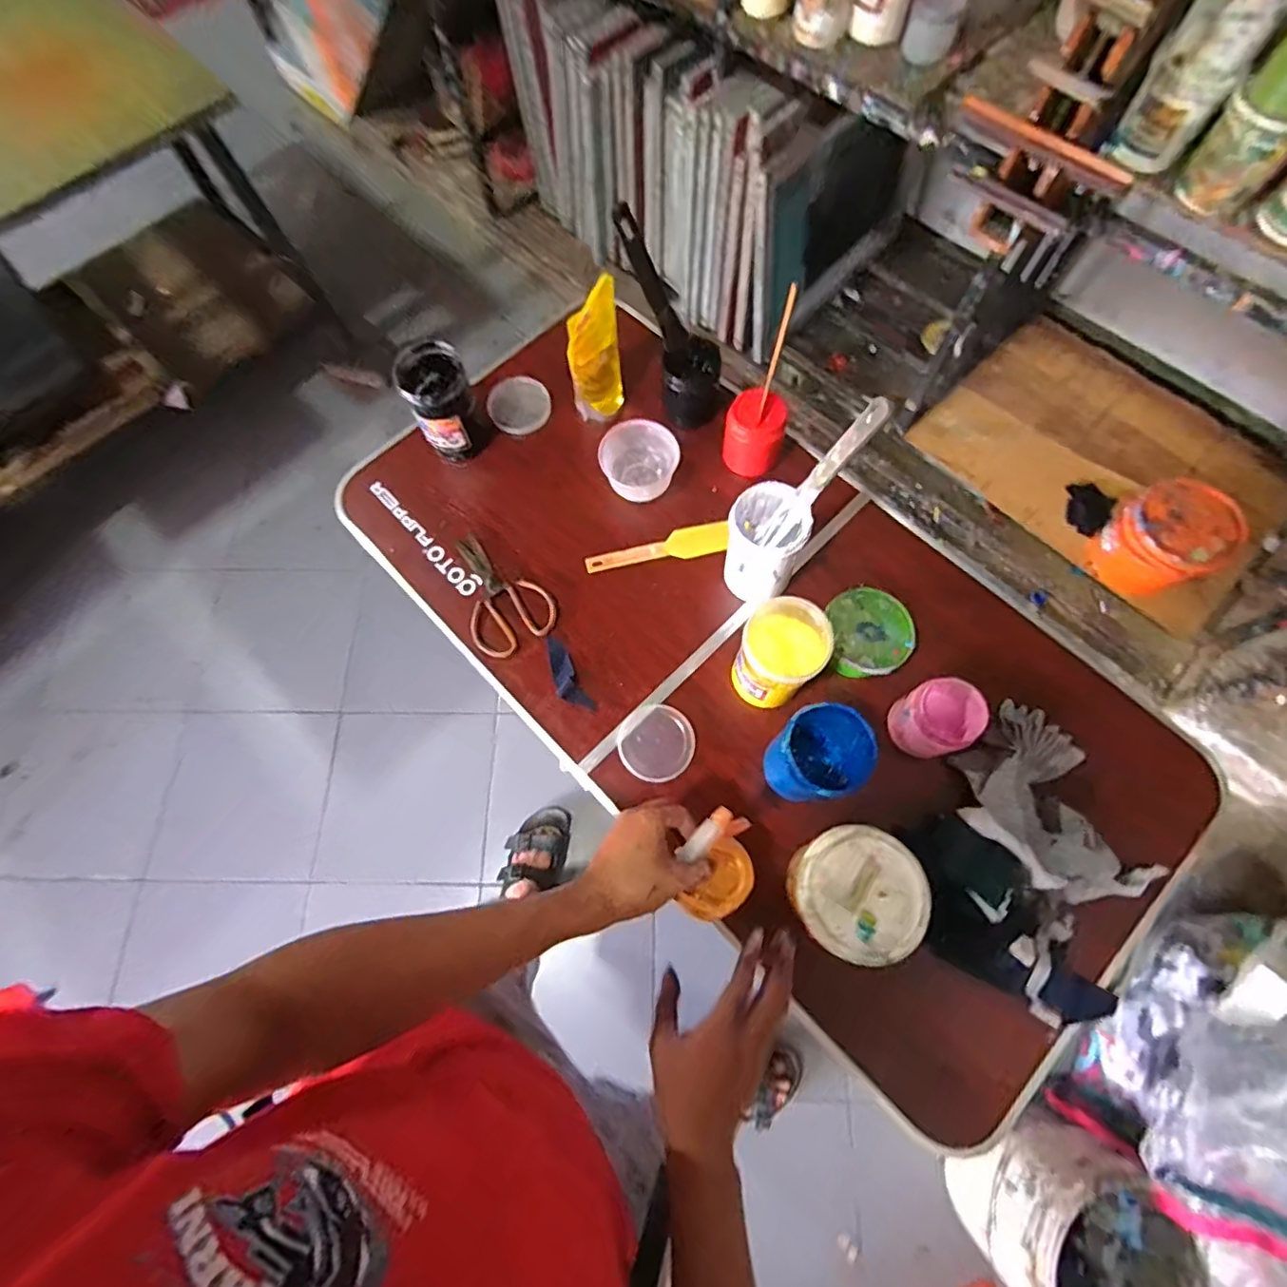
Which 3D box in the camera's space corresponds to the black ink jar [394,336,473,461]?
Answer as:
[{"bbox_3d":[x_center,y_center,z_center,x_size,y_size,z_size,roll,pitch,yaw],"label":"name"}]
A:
[{"bbox_3d":[-0.292,-0.352,0.870,0.097,0.136,0.101,-23,72,-6],"label":"black ink jar"}]

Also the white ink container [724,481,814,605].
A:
[{"bbox_3d":[0.156,-0.123,0.785,0.097,0.157,0.109,25,74,10],"label":"white ink container"}]

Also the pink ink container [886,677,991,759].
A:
[{"bbox_3d":[0.355,0.095,0.726,0.097,0.087,0.084,-27,72,-7],"label":"pink ink container"}]

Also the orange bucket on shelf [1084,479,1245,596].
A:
[{"bbox_3d":[1.160,-0.218,1.338,0.212,0.209,0.208,-1,71,2],"label":"orange bucket on shelf"}]

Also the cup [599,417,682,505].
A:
[{"bbox_3d":[-0.005,-0.272,0.886,0.100,0.091,0.091,-1,71,2],"label":"cup"}]

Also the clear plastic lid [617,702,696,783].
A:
[{"bbox_3d":[0.017,0.129,0.772,0.097,0.012,0.097,-1,71,2],"label":"clear plastic lid"}]

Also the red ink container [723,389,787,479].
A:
[{"bbox_3d":[0.160,-0.302,0.857,0.078,0.102,0.072,-1,71,2],"label":"red ink container"}]

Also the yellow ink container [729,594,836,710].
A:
[{"bbox_3d":[0.164,0.012,0.718,0.097,0.143,0.102,-1,71,2],"label":"yellow ink container"}]

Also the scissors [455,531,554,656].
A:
[{"bbox_3d":[-0.212,-0.080,0.853,0.117,0.007,0.198,-28,72,-7],"label":"scissors"}]

